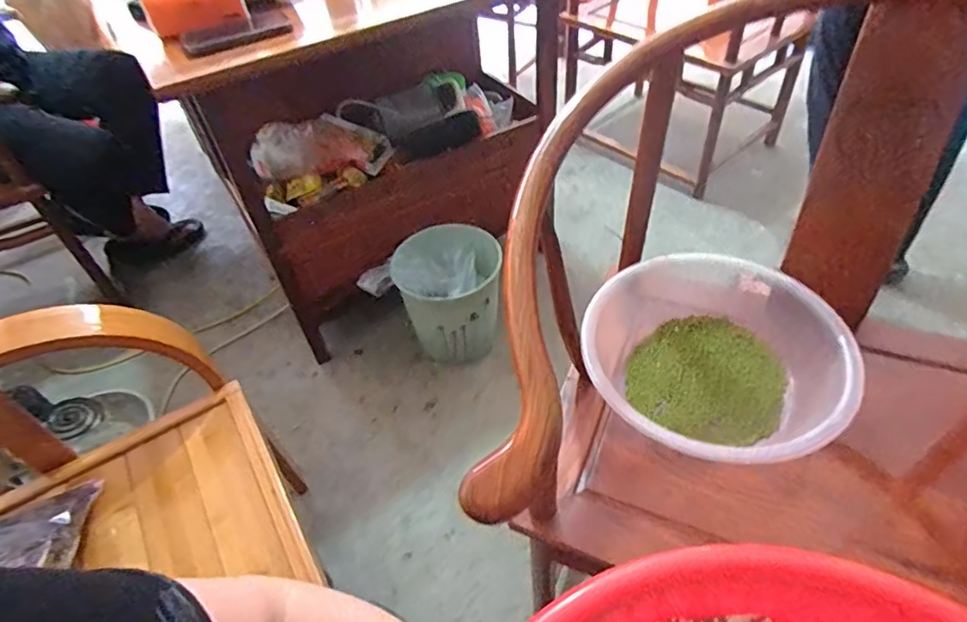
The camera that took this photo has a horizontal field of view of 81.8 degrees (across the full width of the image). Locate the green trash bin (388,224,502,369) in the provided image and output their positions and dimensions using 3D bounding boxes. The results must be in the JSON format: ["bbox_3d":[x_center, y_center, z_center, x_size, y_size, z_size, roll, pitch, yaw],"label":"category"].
[{"bbox_3d":[-0.077,-0.039,1.224,0.200,0.217,0.226,-17,49,-8],"label":"green trash bin"}]

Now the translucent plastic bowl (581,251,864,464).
[{"bbox_3d":[0.273,0.061,0.683,0.285,0.105,0.278,-3,48,4],"label":"translucent plastic bowl"}]

